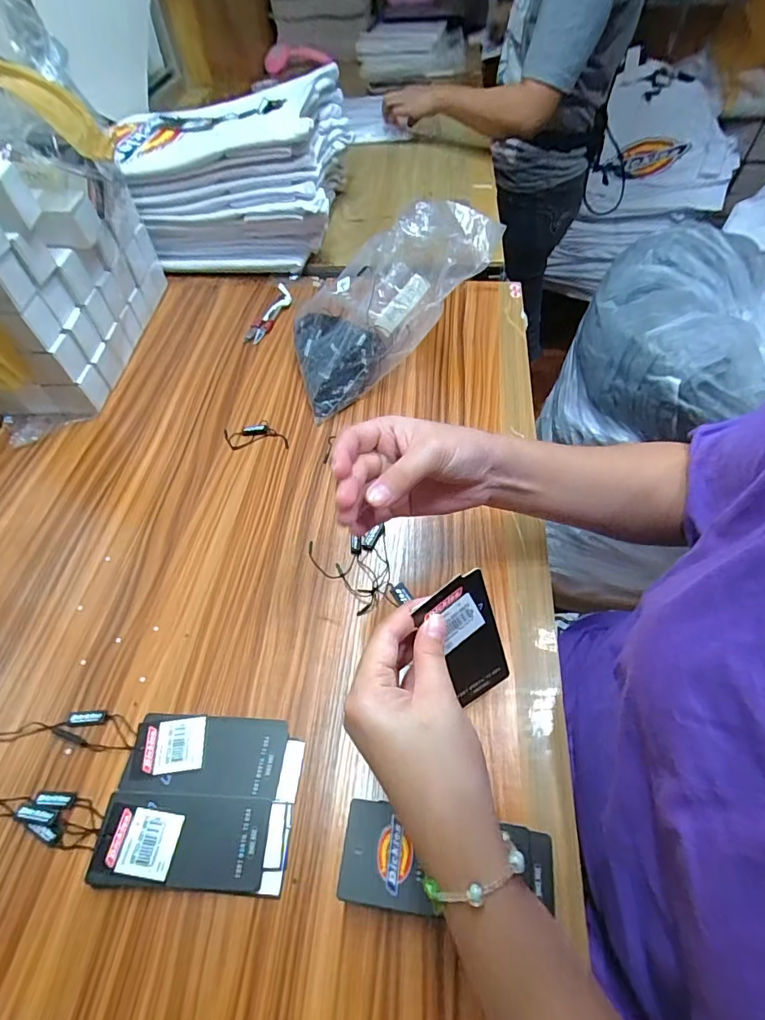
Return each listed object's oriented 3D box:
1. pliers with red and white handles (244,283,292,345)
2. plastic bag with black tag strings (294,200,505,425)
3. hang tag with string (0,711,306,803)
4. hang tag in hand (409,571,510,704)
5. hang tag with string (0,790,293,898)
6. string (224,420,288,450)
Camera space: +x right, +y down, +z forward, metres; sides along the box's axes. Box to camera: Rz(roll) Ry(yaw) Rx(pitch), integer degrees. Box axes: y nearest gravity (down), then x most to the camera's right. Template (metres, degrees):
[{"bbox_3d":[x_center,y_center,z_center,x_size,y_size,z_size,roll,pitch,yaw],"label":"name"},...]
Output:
[{"bbox_3d":[-0.151,-0.273,0.636,0.031,0.010,0.125,12,57,11],"label":"pliers with red and white handles"},{"bbox_3d":[-0.008,-0.241,0.520,0.225,0.157,0.143,-25,58,-14],"label":"plastic bag with black tag strings"},{"bbox_3d":[-0.202,0.173,0.334,0.286,0.009,0.051,2,56,4],"label":"hang tag with string"},{"bbox_3d":[0.056,0.086,0.297,0.044,0.107,0.010,-37,35,-21],"label":"hang tag in hand"},{"bbox_3d":[-0.203,0.212,0.305,0.280,0.012,0.050,2,56,4],"label":"hang tag with string"},{"bbox_3d":[-0.140,-0.082,0.508,0.068,0.007,0.042,-10,56,-5],"label":"string"}]

